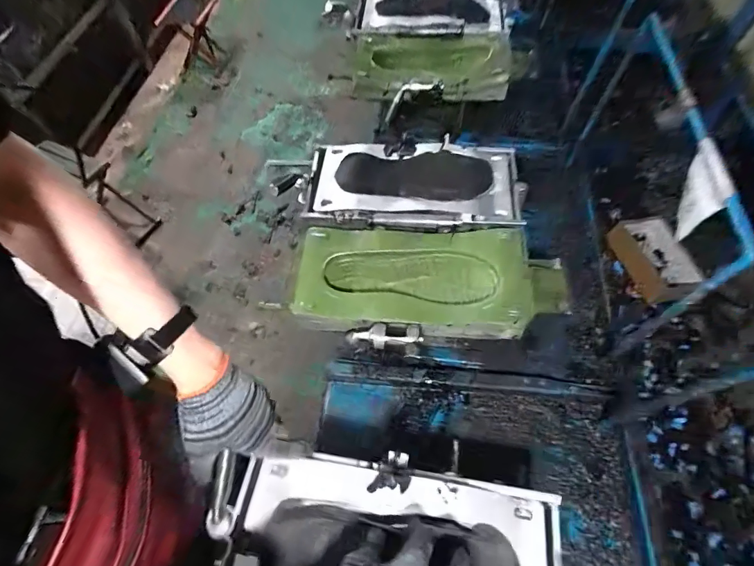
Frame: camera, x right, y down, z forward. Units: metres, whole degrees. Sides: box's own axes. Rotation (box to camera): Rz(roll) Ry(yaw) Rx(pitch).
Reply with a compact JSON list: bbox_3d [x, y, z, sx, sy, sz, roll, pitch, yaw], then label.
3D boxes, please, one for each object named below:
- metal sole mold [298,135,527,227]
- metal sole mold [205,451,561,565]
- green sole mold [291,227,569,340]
[{"bbox_3d":[0.064,-0.181,0.767,0.407,0.054,0.204,2,58,4],"label":"metal sole mold"},{"bbox_3d":[0.005,0.323,0.462,0.417,0.048,0.223,11,59,5],"label":"metal sole mold"},{"bbox_3d":[0.083,-0.011,0.662,0.427,0.058,0.188,3,58,5],"label":"green sole mold"}]

